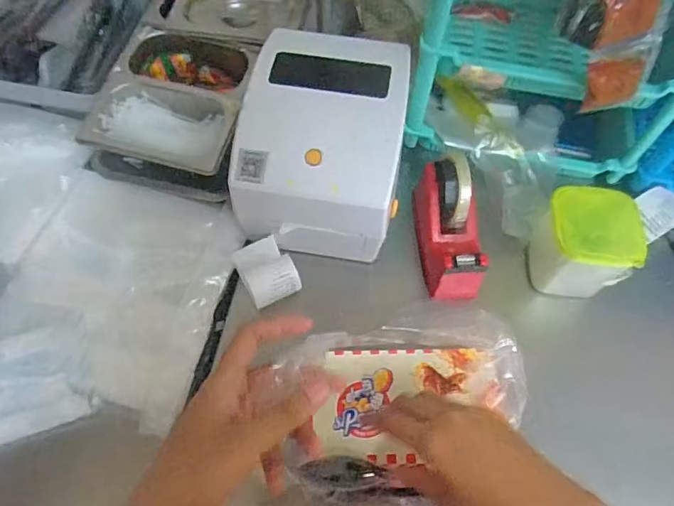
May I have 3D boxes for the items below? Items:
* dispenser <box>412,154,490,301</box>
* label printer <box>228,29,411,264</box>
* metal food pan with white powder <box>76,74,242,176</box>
[{"bbox_3d":[0.130,-0.034,0.607,0.064,0.094,0.156,-7,64,-5],"label":"dispenser"},{"bbox_3d":[-0.016,-0.125,0.604,0.176,0.145,0.223,7,63,2],"label":"label printer"},{"bbox_3d":[-0.211,-0.153,0.628,0.178,0.048,0.112,13,64,5],"label":"metal food pan with white powder"}]

